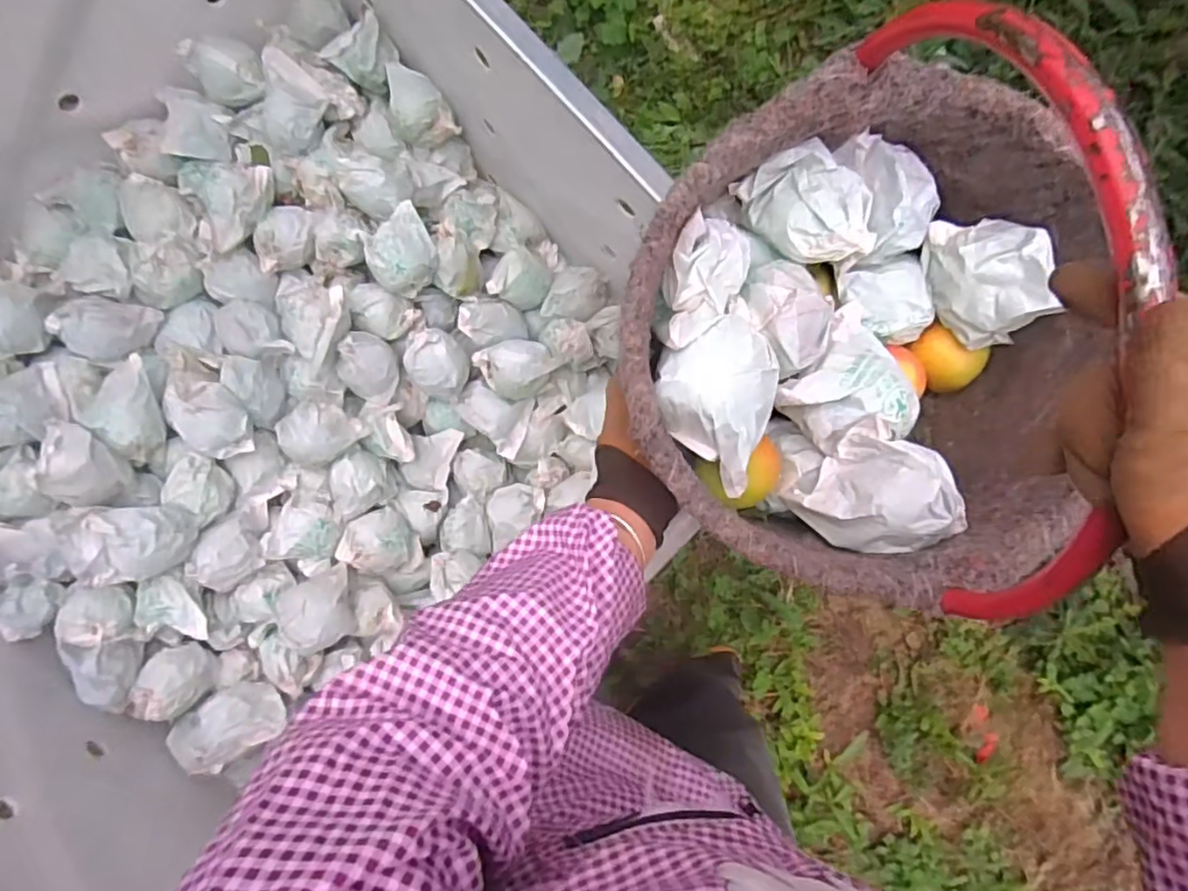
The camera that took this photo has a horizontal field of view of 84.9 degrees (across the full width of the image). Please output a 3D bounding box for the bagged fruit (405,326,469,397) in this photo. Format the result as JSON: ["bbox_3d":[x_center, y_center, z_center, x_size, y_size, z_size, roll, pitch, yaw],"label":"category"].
[{"bbox_3d":[-0.253,-0.135,1.039,0.104,0.081,0.112,0,88,-9],"label":"bagged fruit"}]

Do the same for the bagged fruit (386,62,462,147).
[{"bbox_3d":[-0.278,-0.523,1.019,0.080,0.076,0.124,-38,94,-8],"label":"bagged fruit"}]

